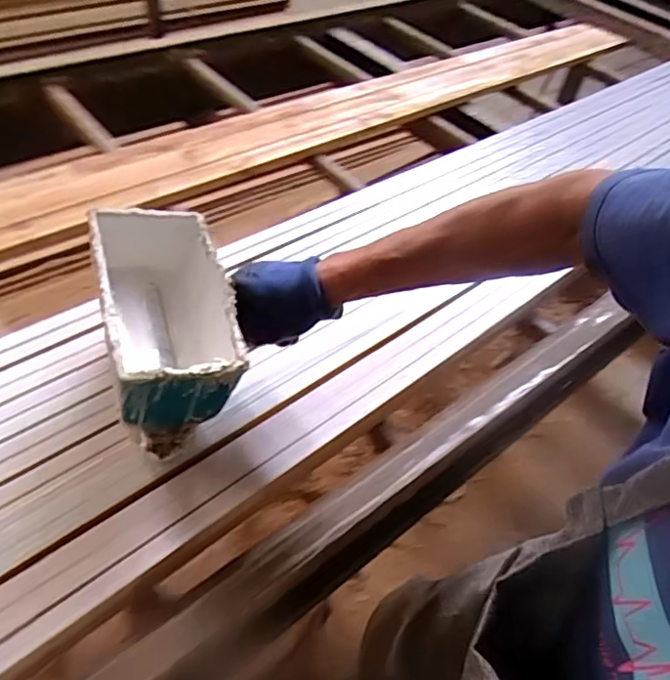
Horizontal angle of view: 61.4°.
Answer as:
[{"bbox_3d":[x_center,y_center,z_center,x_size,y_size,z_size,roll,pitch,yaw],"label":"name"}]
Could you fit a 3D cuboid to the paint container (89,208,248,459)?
[{"bbox_3d":[-0.147,-0.016,0.514,0.098,0.129,0.186,-12,57,-15],"label":"paint container"}]

